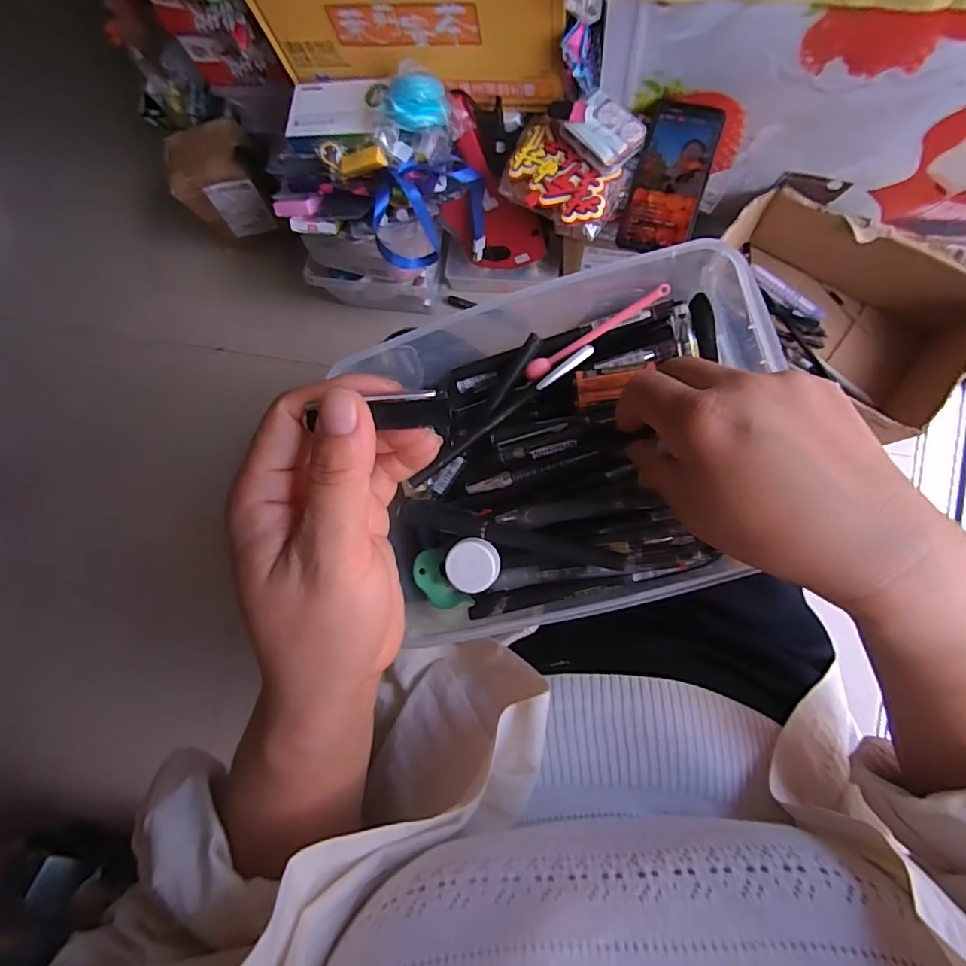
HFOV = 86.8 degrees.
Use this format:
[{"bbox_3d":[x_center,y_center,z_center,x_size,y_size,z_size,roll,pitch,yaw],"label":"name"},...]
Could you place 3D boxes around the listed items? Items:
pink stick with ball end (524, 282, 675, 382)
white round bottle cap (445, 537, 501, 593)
[{"bbox_3d":[0.068,-0.092,0.315,0.095,0.010,0.012,-30,81,22],"label":"pink stick with ball end"},{"bbox_3d":[-0.006,0.047,0.290,0.029,0.011,0.029,-1,85,8],"label":"white round bottle cap"}]

